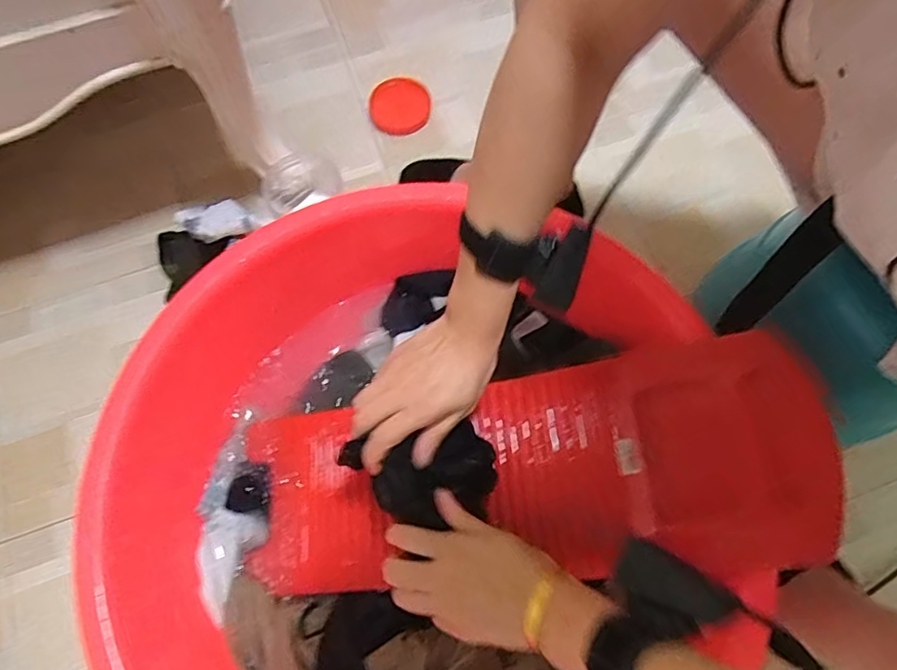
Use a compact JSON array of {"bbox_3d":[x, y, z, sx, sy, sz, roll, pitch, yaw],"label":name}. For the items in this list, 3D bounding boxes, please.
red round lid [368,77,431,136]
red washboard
[{"bbox_3d":[-0.074,-0.350,0.834,0.091,0.016,0.104,-3,70,0],"label":"red round lid"},{"bbox_3d":[0.044,0.126,0.504,0.540,0.055,0.193,-14,69,18],"label":"red washboard"}]

